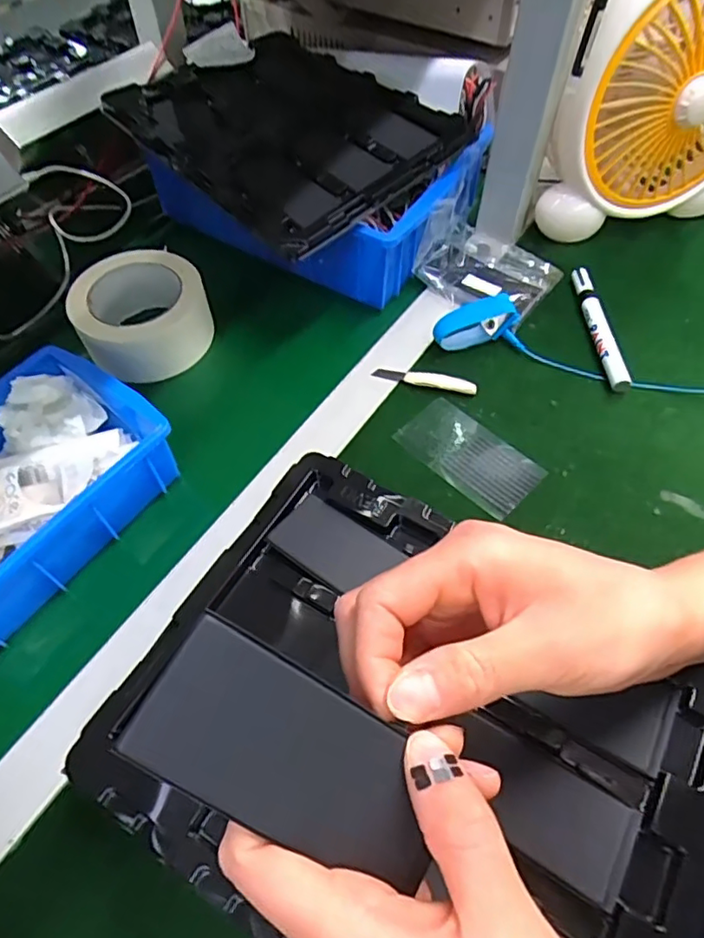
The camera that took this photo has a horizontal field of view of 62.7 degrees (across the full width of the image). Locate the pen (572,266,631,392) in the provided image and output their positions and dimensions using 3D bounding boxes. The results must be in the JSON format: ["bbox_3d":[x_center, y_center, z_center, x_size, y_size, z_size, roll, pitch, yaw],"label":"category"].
[{"bbox_3d":[0.220,-0.128,0.514,0.015,0.019,0.137,-3,57,0],"label":"pen"}]

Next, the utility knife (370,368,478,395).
[{"bbox_3d":[0.062,-0.077,0.491,0.088,0.008,0.012,12,59,9],"label":"utility knife"}]

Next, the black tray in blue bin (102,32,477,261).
[{"bbox_3d":[-0.059,-0.308,0.524,0.269,0.034,0.212,40,66,22],"label":"black tray in blue bin"}]

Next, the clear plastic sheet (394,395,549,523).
[{"bbox_3d":[0.091,-0.013,0.454,0.108,0.004,0.059,40,67,23],"label":"clear plastic sheet"}]

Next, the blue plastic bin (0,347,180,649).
[{"bbox_3d":[-0.239,0.015,0.402,0.147,0.062,0.203,31,63,20],"label":"blue plastic bin"}]

